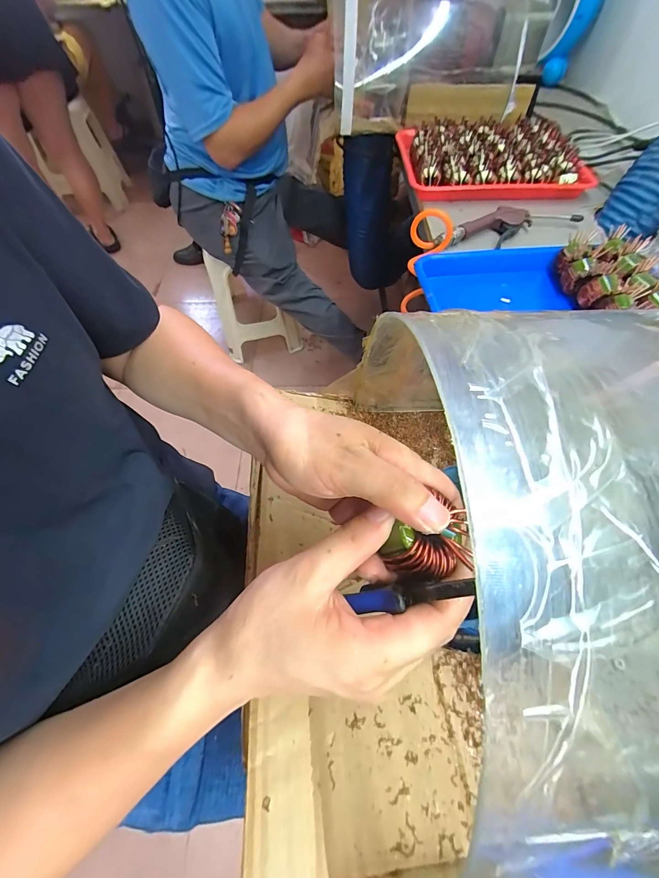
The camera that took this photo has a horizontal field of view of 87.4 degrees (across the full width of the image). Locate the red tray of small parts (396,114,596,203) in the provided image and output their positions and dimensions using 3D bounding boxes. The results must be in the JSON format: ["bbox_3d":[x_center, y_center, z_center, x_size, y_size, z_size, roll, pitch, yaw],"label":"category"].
[{"bbox_3d":[0.304,-0.545,0.663,0.326,0.052,0.233,-2,59,0],"label":"red tray of small parts"}]

